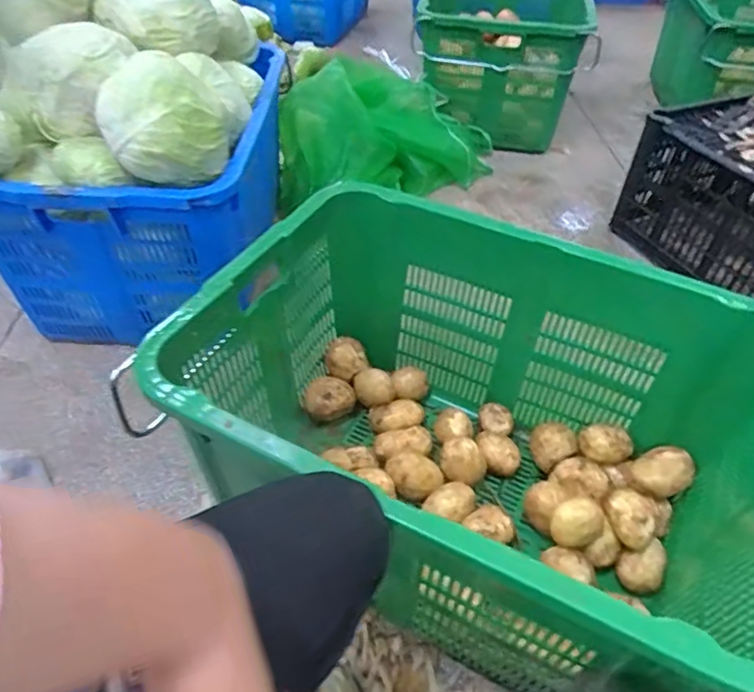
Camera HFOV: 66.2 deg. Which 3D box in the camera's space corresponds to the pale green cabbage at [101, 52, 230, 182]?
[{"bbox_3d":[-0.315,-0.336,0.866,0.172,0.136,0.165,-11,47,-12],"label":"pale green cabbage"}]

